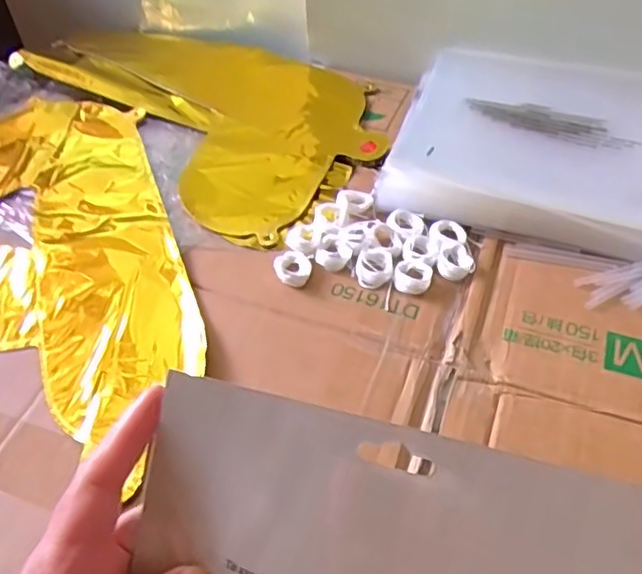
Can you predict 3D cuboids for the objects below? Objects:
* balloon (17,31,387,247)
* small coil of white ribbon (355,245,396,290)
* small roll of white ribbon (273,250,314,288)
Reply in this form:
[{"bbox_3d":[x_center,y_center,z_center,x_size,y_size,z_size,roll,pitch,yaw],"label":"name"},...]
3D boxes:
[{"bbox_3d":[-0.109,-0.194,0.639,0.229,0.028,0.406,-35,56,-23],"label":"balloon"},{"bbox_3d":[0.040,-0.015,0.459,0.027,0.008,0.034,12,52,14],"label":"small coil of white ribbon"},{"bbox_3d":[-0.020,-0.015,0.459,0.026,0.010,0.032,9,51,11],"label":"small roll of white ribbon"}]

